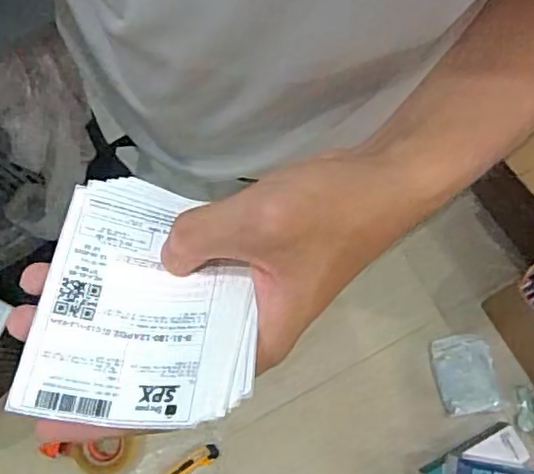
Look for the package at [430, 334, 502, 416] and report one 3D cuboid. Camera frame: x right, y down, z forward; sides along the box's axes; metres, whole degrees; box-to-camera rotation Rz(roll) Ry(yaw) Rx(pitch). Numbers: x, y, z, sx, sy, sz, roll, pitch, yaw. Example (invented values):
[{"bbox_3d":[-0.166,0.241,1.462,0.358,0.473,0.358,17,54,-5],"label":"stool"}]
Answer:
[{"bbox_3d":[0.456,0.314,1.434,0.128,0.019,0.173,-8,78,0],"label":"package"}]

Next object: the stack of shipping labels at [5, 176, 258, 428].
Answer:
[{"bbox_3d":[-0.049,0.024,0.267,0.088,0.013,0.109,5,59,2],"label":"stack of shipping labels"}]

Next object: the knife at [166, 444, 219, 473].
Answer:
[{"bbox_3d":[-0.194,0.541,1.442,0.181,0.012,0.034,-32,78,-6],"label":"knife"}]

